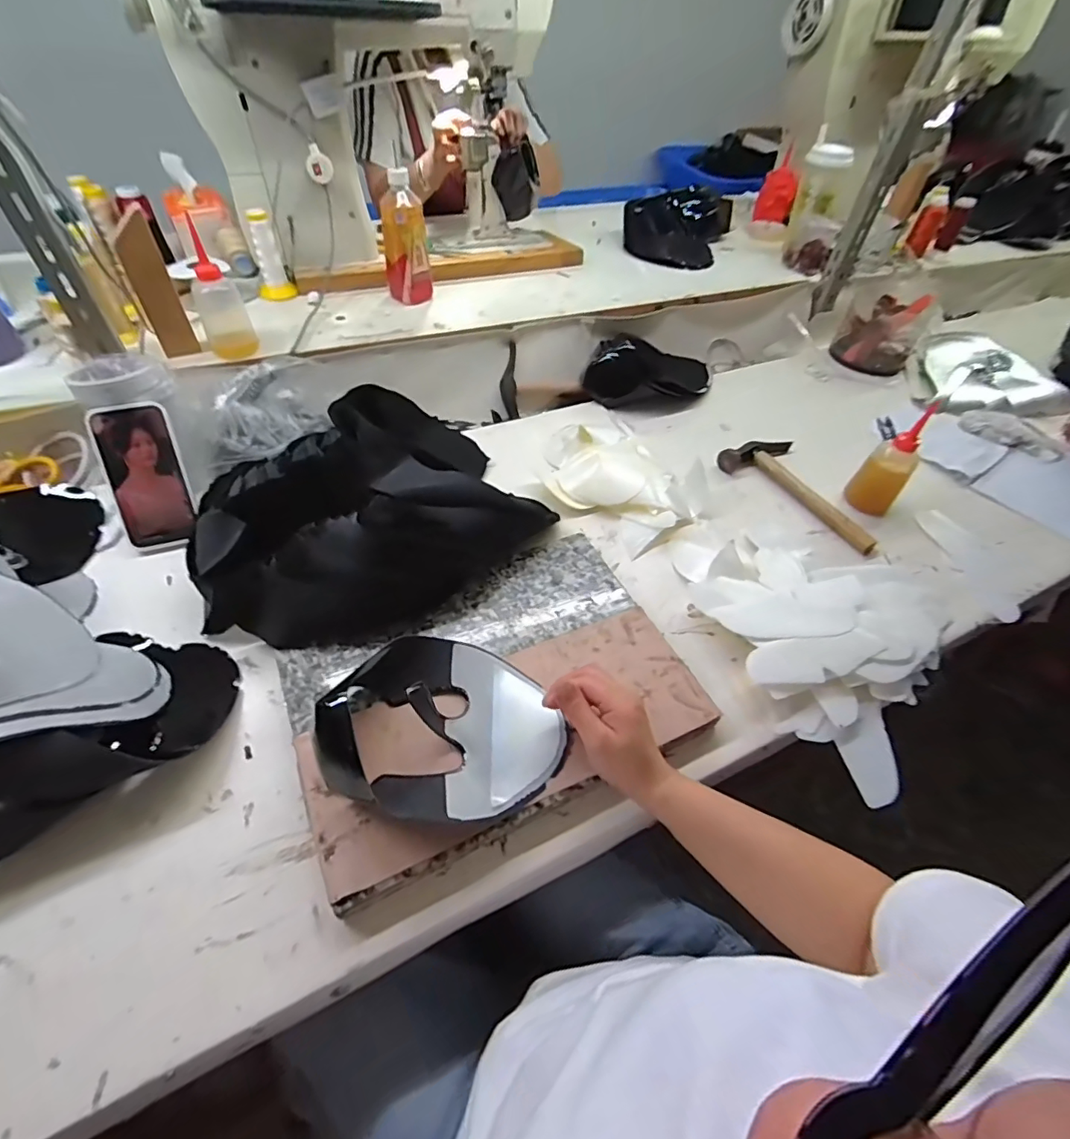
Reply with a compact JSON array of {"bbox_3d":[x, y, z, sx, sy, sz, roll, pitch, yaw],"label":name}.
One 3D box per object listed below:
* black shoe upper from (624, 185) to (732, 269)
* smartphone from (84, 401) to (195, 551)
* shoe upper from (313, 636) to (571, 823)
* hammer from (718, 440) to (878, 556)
[{"bbox_3d":[0.302,-0.745,1.156,0.208,0.076,0.247,19,51,12],"label":"black shoe upper"},{"bbox_3d":[-0.464,-0.110,0.641,0.080,0.166,0.016,-12,11,-14],"label":"smartphone"},{"bbox_3d":[-0.079,0.133,0.476,0.209,0.067,0.166,8,50,2],"label":"shoe upper"},{"bbox_3d":[0.403,-0.116,0.789,0.140,0.027,0.235,-21,55,-20],"label":"hammer"}]

